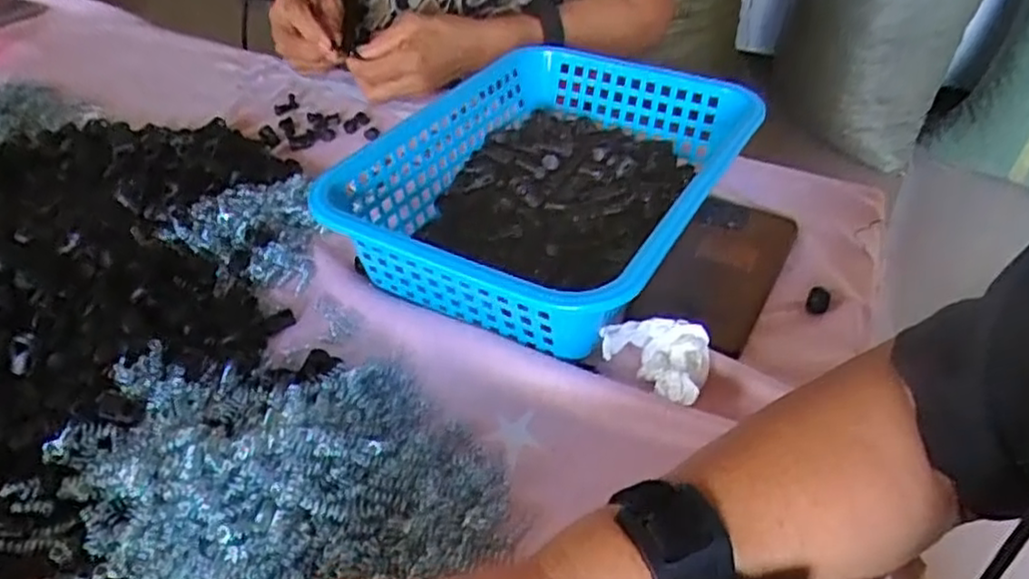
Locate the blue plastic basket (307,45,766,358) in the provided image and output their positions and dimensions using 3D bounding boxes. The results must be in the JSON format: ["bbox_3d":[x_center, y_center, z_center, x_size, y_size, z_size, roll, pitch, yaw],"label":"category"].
[{"bbox_3d":[0.031,-0.076,0.506,0.214,0.074,0.297,21,46,23],"label":"blue plastic basket"}]

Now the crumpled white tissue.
[{"bbox_3d":[0.087,0.038,0.419,0.064,0.025,0.047,29,49,29],"label":"crumpled white tissue"}]

